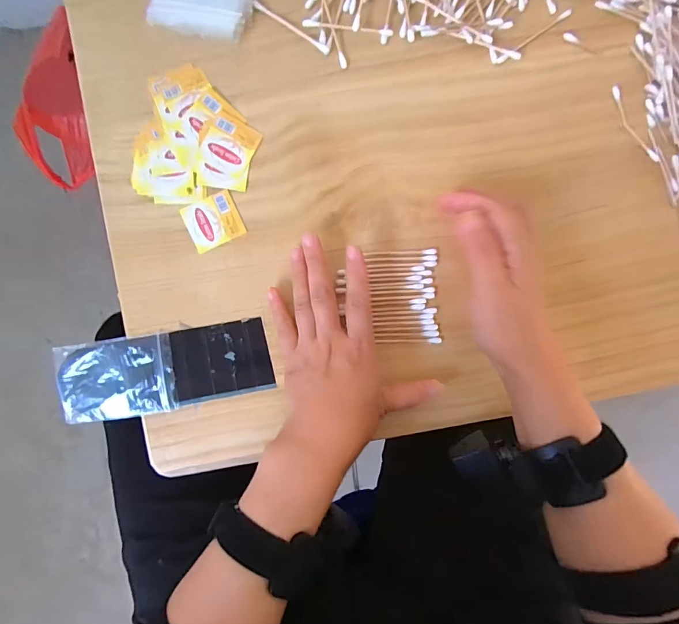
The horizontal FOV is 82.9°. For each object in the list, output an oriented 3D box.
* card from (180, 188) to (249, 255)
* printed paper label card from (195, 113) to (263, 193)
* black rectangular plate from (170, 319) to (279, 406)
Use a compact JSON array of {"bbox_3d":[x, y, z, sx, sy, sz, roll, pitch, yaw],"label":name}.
[{"bbox_3d":[-0.103,-0.074,0.313,0.042,0.004,0.038,-25,93,0],"label":"card"},{"bbox_3d":[-0.092,-0.127,0.310,0.044,0.004,0.055,17,92,-2],"label":"printed paper label card"},{"bbox_3d":[-0.097,0.040,0.317,0.079,0.004,0.059,-10,93,0],"label":"black rectangular plate"}]

